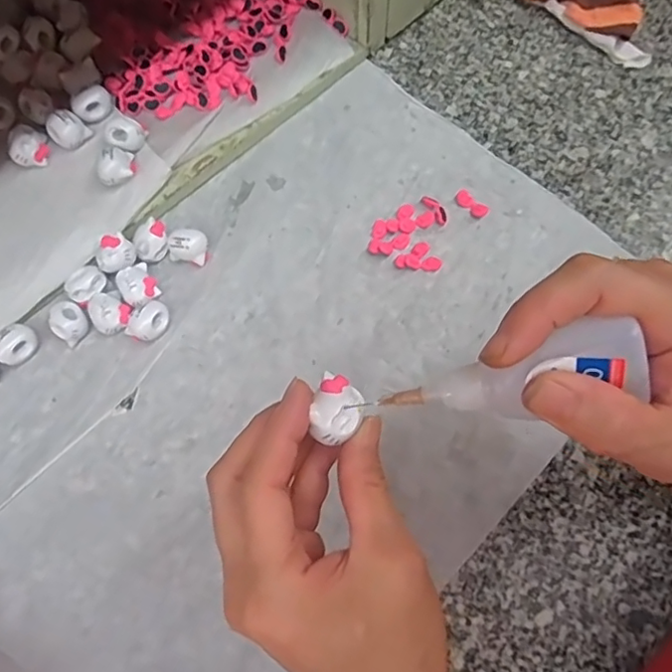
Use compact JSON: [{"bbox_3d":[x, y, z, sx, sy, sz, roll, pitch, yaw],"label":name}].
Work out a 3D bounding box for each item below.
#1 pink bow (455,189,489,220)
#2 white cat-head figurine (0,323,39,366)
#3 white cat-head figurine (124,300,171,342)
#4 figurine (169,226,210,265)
[{"bbox_3d":[0.092,-0.090,0.393,0.024,0.005,0.012,34,75,10],"label":"pink bow"},{"bbox_3d":[-0.196,0.006,0.356,0.020,0.017,0.025,33,75,10],"label":"white cat-head figurine"},{"bbox_3d":[-0.116,-0.008,0.360,0.018,0.016,0.027,28,74,9],"label":"white cat-head figurine"},{"bbox_3d":[-0.095,-0.059,0.375,0.024,0.018,0.020,15,73,5],"label":"figurine"}]

